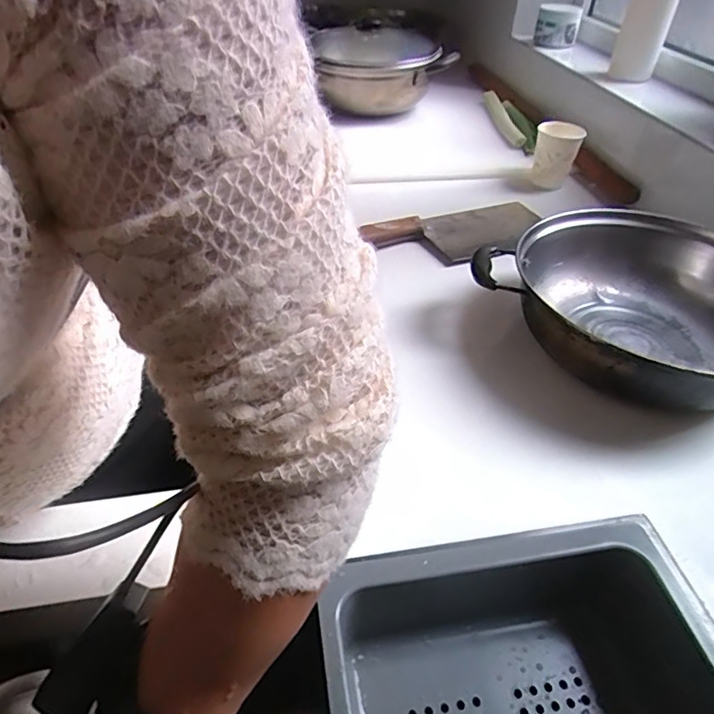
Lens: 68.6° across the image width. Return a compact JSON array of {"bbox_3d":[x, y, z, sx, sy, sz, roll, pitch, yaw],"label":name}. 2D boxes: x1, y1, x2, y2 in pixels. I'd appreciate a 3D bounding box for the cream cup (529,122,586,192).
[{"bbox_3d":[0.312,-0.319,0.828,0.064,0.082,0.066,19,48,12],"label":"cream cup"}]

